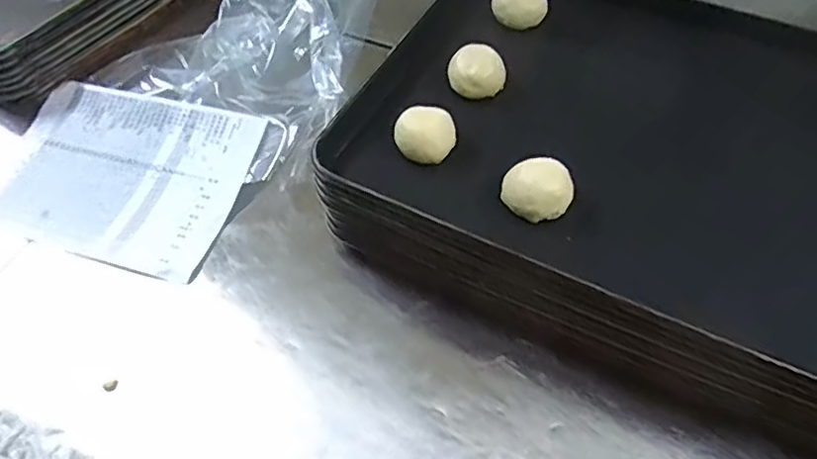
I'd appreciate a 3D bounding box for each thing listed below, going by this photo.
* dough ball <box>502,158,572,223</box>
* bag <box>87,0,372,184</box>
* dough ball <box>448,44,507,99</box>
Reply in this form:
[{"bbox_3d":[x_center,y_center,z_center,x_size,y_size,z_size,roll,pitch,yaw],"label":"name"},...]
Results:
[{"bbox_3d":[0.114,-0.036,0.546,0.060,0.033,0.051,20,56,17],"label":"dough ball"},{"bbox_3d":[-0.195,-0.340,0.835,0.293,0.075,0.507,9,55,7],"label":"bag"},{"bbox_3d":[0.069,-0.162,0.629,0.056,0.033,0.045,4,53,5],"label":"dough ball"}]

